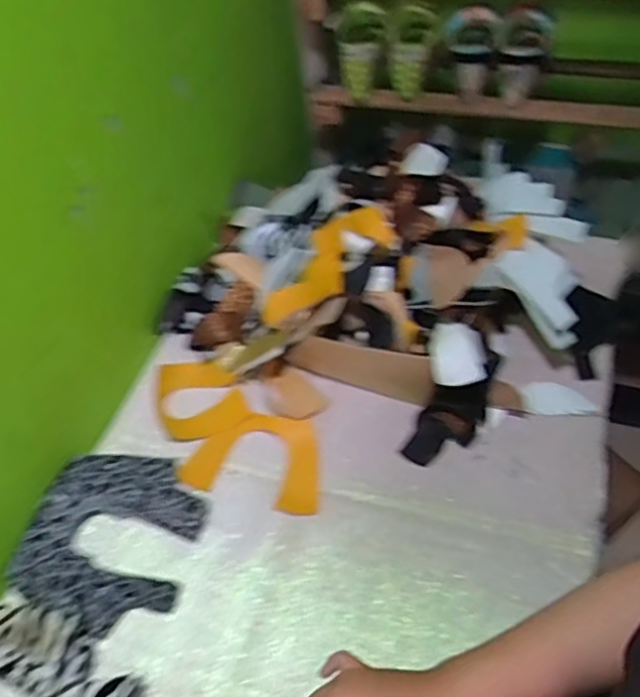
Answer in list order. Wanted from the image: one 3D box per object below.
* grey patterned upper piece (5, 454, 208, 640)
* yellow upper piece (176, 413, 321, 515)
[{"bbox_3d":[-0.233,0.209,0.706,0.180,0.036,0.194,9,51,14],"label":"grey patterned upper piece"},{"bbox_3d":[-0.077,0.133,0.770,0.170,0.009,0.116,7,55,12],"label":"yellow upper piece"}]

